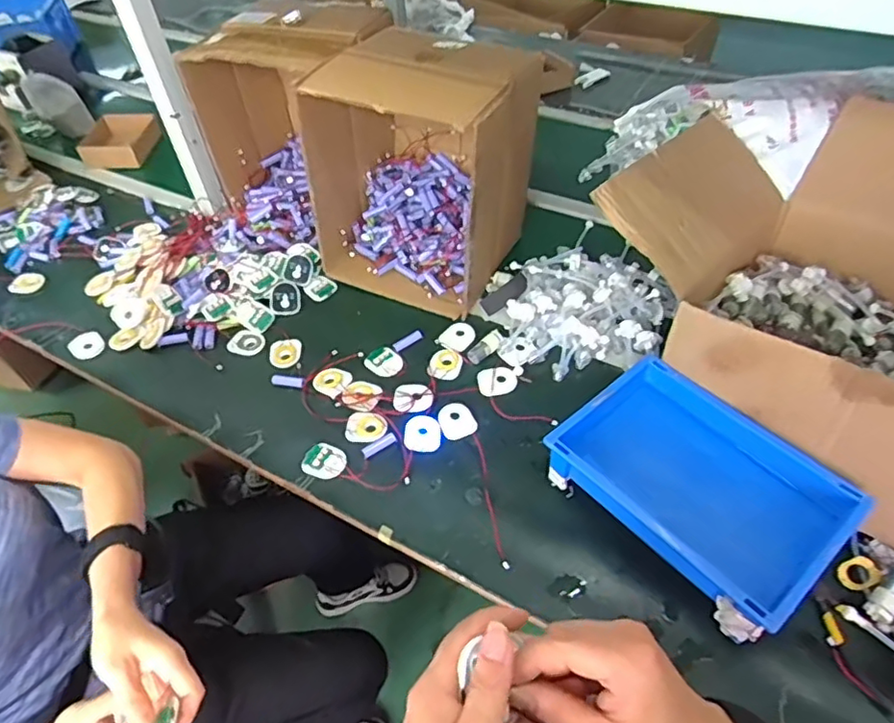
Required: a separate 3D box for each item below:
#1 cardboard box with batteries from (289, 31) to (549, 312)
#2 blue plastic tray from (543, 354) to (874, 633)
[{"bbox_3d":[-0.031,-0.333,1.020,0.312,0.360,0.318,20,53,18],"label":"cardboard box with batteries"},{"bbox_3d":[0.303,0.152,0.742,0.214,0.094,0.311,-35,56,-24],"label":"blue plastic tray"}]

